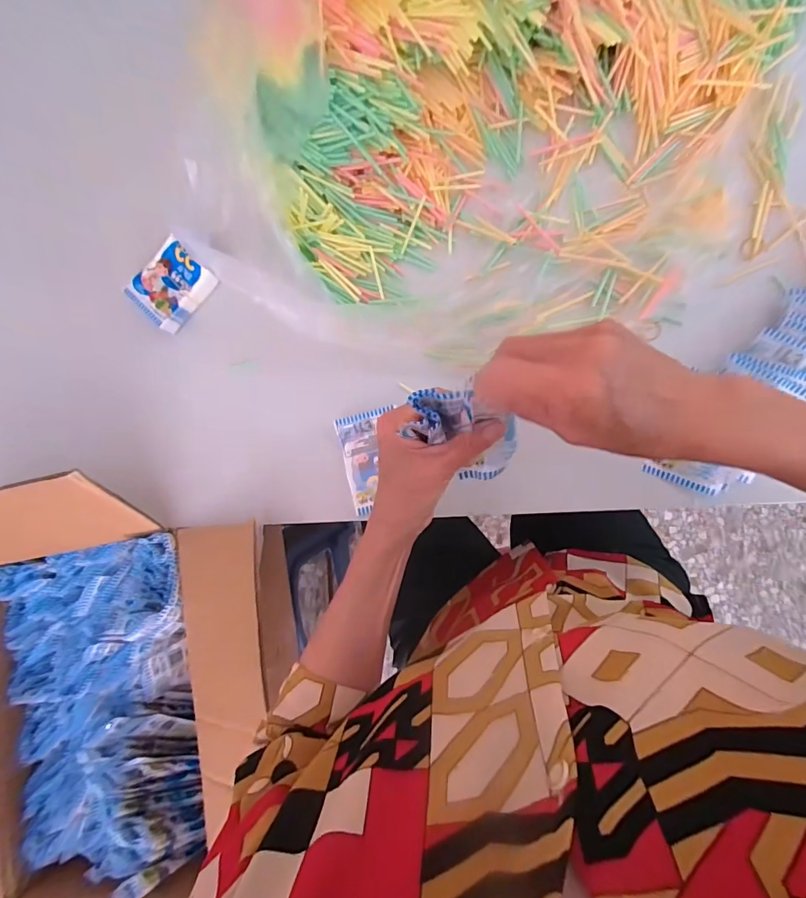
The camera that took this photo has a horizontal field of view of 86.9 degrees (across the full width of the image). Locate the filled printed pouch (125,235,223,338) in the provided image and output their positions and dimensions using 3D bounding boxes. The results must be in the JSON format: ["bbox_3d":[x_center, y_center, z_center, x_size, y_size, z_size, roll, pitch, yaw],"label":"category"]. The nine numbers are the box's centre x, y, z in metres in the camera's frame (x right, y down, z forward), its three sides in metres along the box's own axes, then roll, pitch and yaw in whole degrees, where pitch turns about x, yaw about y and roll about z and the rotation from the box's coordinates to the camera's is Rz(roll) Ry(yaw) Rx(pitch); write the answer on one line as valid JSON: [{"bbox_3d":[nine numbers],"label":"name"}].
[{"bbox_3d":[-0.262,-0.184,0.481,0.069,0.028,0.084,43,93,9],"label":"filled printed pouch"}]

